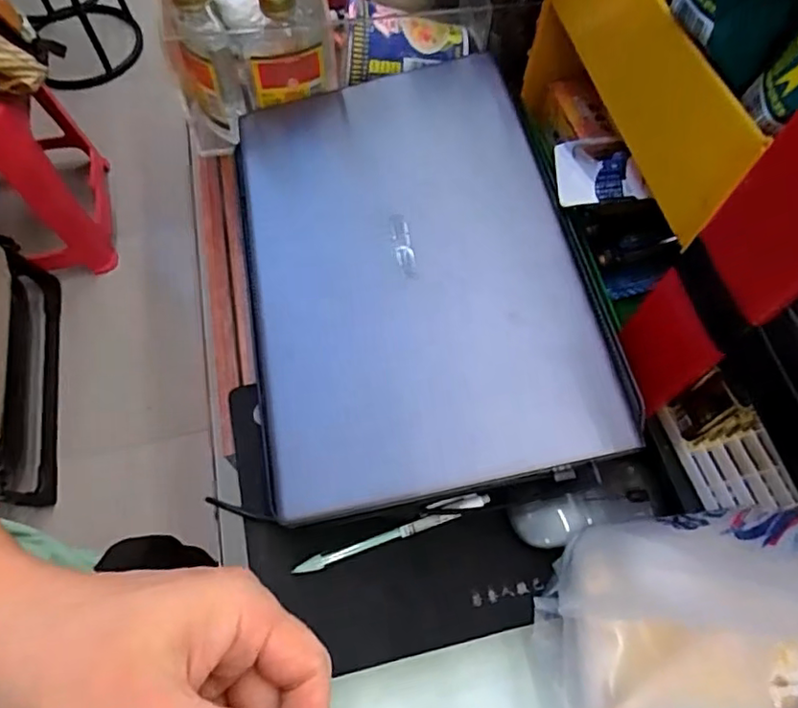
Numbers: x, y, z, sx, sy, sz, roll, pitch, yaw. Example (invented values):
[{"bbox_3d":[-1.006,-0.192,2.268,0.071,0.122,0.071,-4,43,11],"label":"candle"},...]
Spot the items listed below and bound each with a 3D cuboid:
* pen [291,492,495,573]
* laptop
[{"bbox_3d":[-0.004,0.120,0.409,0.136,0.010,0.013,-17,66,-10],"label":"pen"},{"bbox_3d":[0.003,-0.068,0.437,0.230,0.017,0.339,-16,66,4],"label":"laptop"}]

